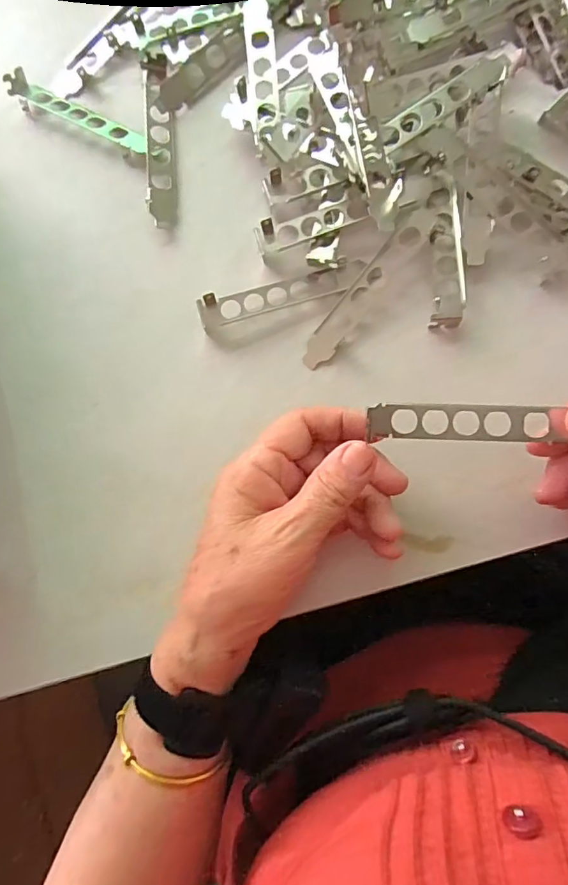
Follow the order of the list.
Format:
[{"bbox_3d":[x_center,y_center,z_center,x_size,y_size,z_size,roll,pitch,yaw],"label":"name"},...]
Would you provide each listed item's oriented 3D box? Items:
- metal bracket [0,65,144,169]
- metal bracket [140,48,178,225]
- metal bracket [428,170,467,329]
[{"bbox_3d":[-0.145,-0.227,0.338,0.112,0.018,0.023,31,88,8],"label":"metal bracket"},{"bbox_3d":[-0.085,-0.204,0.330,0.019,0.015,0.121,-4,84,6],"label":"metal bracket"},{"bbox_3d":[0.101,-0.123,0.300,0.021,0.016,0.098,-1,84,6],"label":"metal bracket"}]

